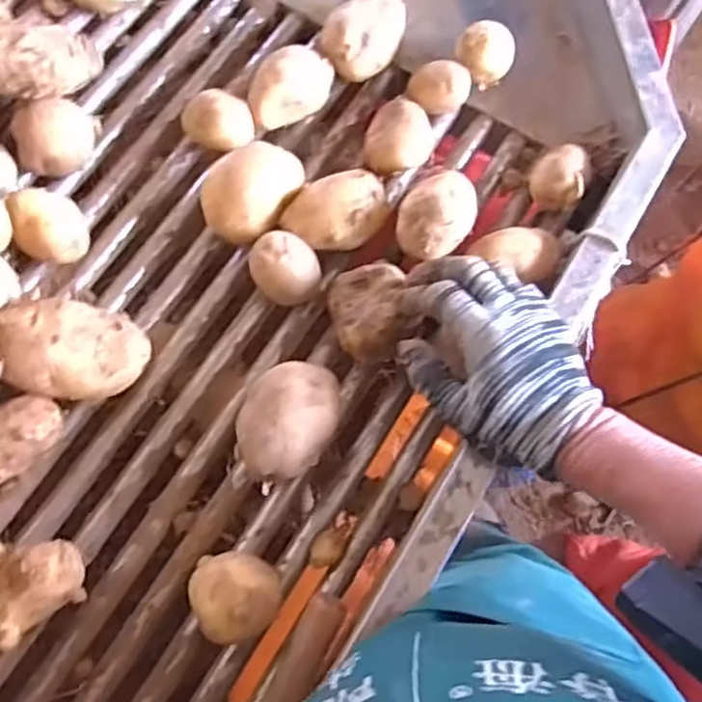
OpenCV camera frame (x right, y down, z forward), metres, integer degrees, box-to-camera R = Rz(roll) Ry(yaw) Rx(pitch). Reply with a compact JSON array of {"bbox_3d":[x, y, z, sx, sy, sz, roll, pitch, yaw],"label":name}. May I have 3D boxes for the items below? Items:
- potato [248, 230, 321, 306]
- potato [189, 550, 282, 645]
[{"bbox_3d":[-0.047,-0.056,0.519,0.046,0.050,0.045,0,75,-2],"label":"potato"},{"bbox_3d":[-0.071,0.152,0.450,0.050,0.045,0.052,0,75,-2],"label":"potato"}]

